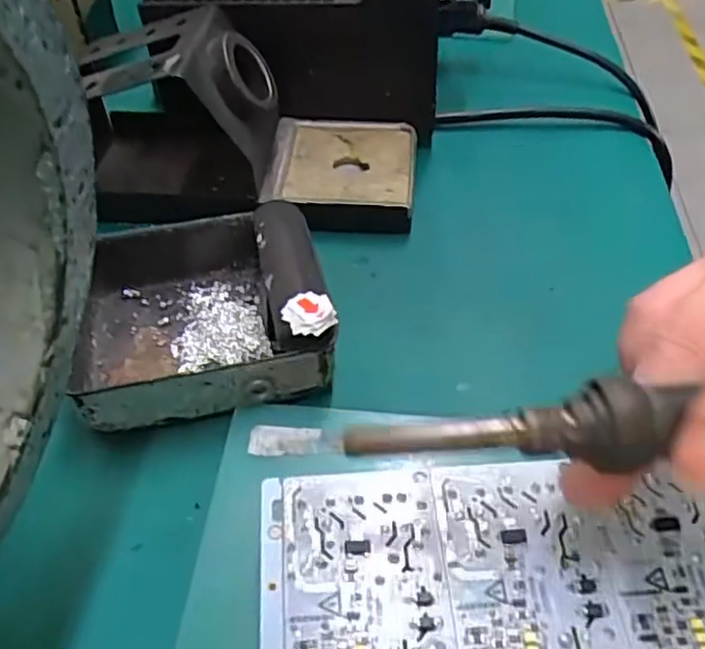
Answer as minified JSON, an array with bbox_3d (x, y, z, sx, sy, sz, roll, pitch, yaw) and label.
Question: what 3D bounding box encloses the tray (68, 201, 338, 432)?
[{"bbox_3d":[-0.059,-0.011,0.248,0.092,0.032,0.086,-10,48,-8],"label":"tray"}]

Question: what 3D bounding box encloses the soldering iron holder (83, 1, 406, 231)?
[{"bbox_3d":[-0.053,-0.093,0.304,0.161,0.070,0.076,4,47,4],"label":"soldering iron holder"}]

